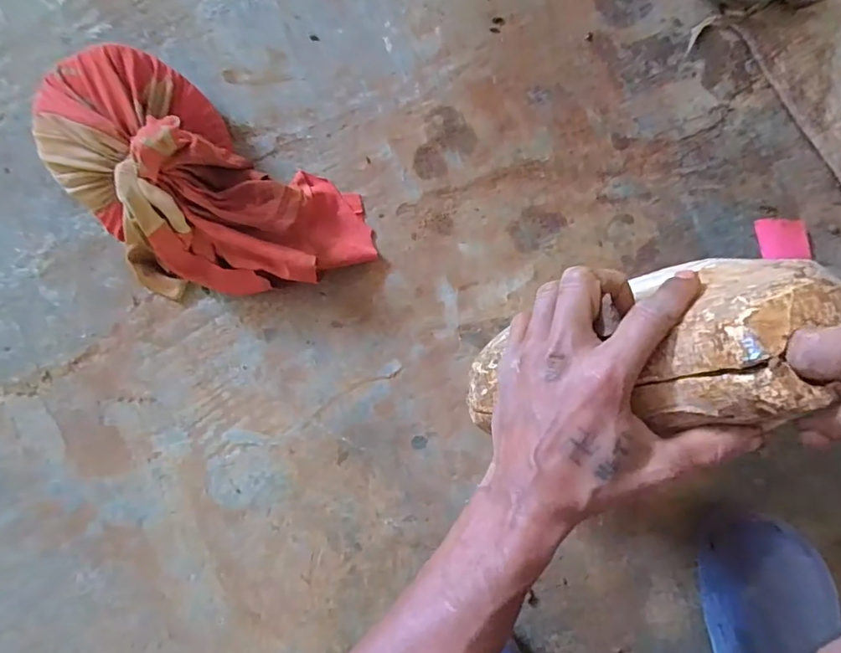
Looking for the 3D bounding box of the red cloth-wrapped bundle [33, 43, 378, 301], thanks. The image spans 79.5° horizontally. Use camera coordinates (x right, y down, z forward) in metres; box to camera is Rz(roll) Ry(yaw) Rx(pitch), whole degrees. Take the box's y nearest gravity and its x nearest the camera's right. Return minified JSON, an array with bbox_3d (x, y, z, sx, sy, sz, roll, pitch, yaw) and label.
[{"bbox_3d":[-0.206,-0.119,0.458,0.292,0.097,0.172,31,84,3],"label":"red cloth-wrapped bundle"}]

